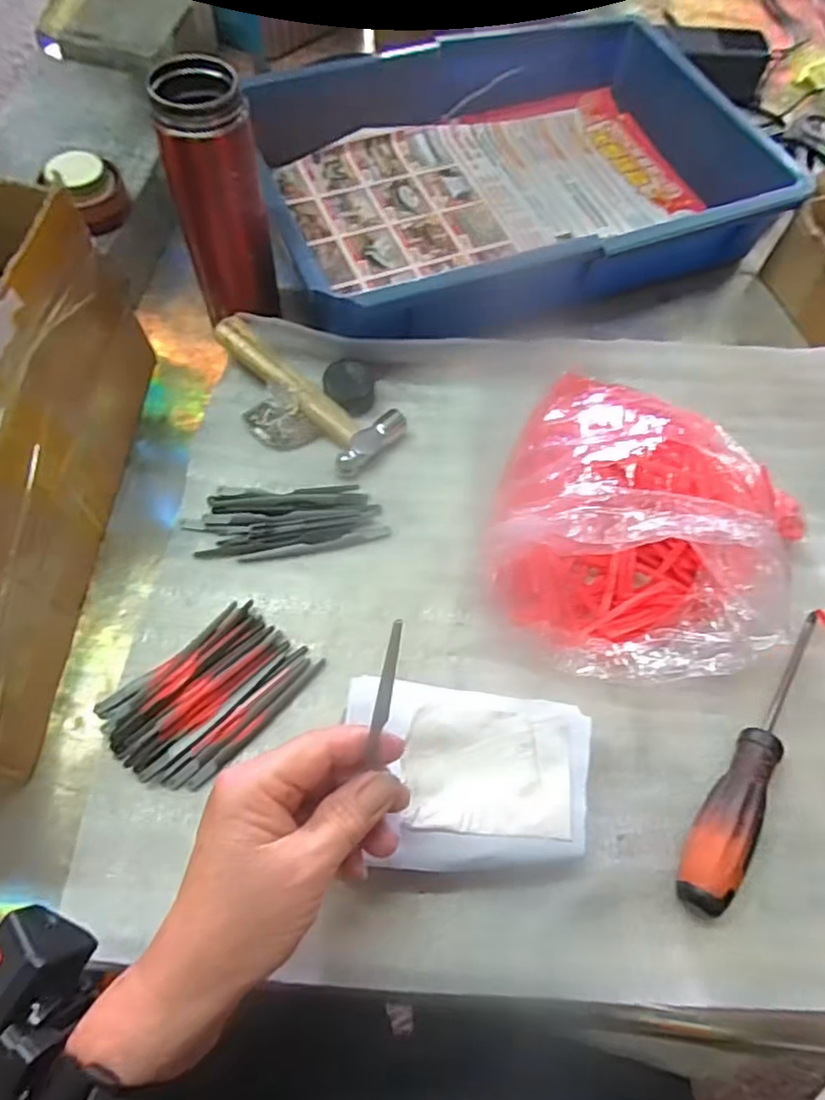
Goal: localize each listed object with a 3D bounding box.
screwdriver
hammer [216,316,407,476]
[{"bbox_3d":[0.209,0.118,0.379,0.029,0.021,0.199,35,66,14],"label":"screwdriver"},{"bbox_3d":[-0.077,-0.124,0.473,0.150,0.034,0.059,42,68,16],"label":"hammer"}]

